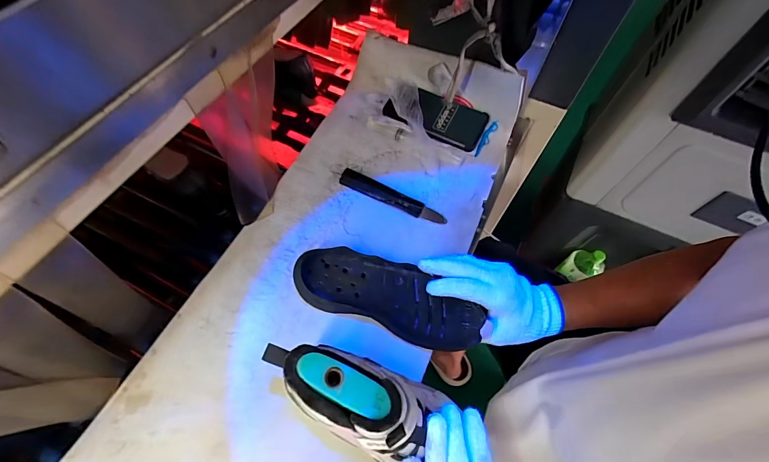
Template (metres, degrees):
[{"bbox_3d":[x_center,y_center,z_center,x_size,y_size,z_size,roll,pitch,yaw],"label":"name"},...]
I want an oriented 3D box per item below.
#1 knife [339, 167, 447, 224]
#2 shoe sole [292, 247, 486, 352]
[{"bbox_3d":[0.012,-0.050,0.537,0.165,0.015,0.027,25,63,9],"label":"knife"},{"bbox_3d":[0.005,0.080,0.454,0.230,0.024,0.083,20,62,4],"label":"shoe sole"}]

